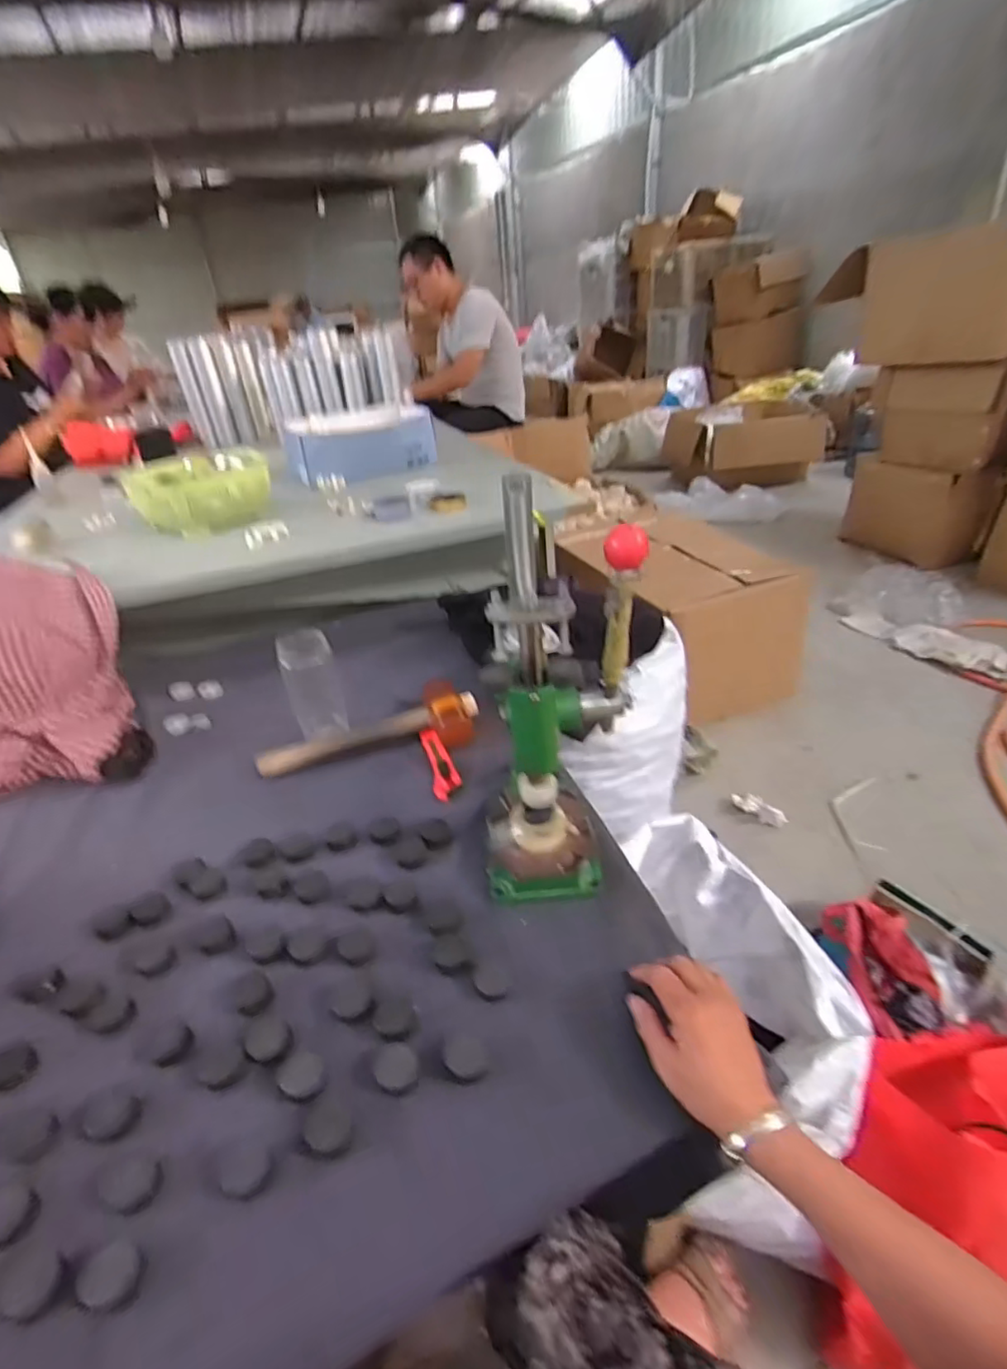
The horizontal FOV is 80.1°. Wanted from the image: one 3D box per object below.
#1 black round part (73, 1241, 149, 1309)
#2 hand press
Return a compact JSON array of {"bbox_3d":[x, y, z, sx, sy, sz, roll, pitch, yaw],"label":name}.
[{"bbox_3d":[-0.248,0.376,0.379,0.032,0.022,0.028,-17,34,-19],"label":"black round part"},{"bbox_3d":[0.044,0.034,0.552,0.141,0.354,0.128,-4,32,1],"label":"hand press"}]

